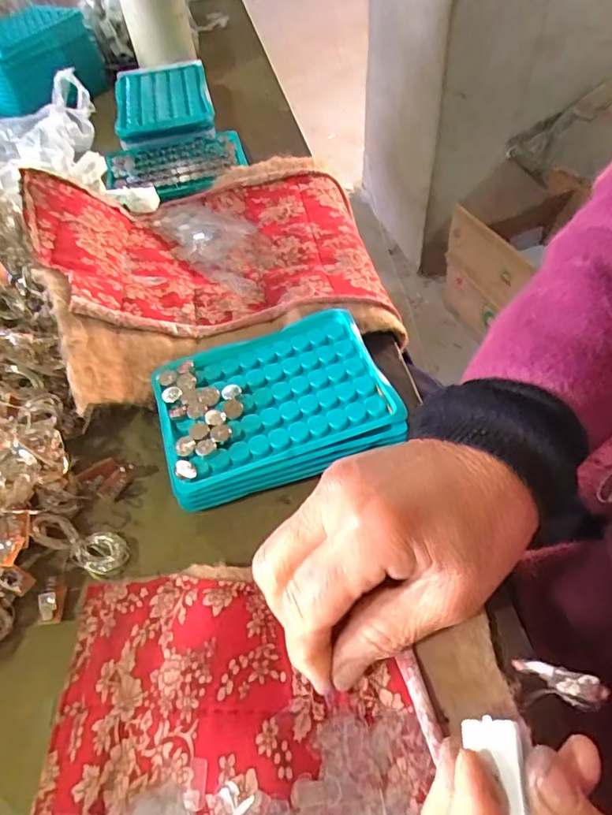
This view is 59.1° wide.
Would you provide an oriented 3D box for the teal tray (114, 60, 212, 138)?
[{"bbox_3d":[-0.153,-0.329,0.572,0.097,0.026,0.124,-12,52,-4],"label":"teal tray"}]

